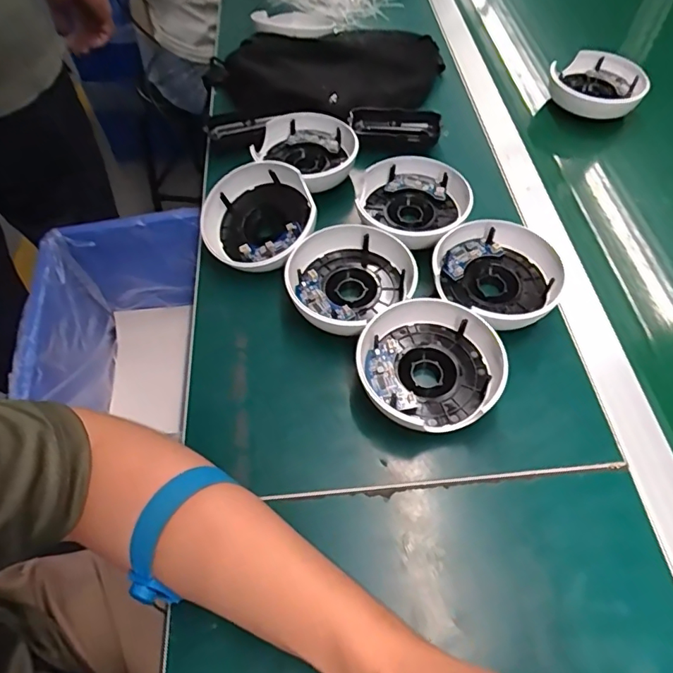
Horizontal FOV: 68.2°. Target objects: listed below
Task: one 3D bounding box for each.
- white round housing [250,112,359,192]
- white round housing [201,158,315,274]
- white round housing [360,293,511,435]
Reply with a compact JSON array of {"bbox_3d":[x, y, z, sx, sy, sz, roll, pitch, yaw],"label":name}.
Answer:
[{"bbox_3d":[-0.035,-0.219,0.584,0.122,0.030,0.122,-1,55,2],"label":"white round housing"},{"bbox_3d":[-0.080,-0.118,0.506,0.112,0.057,0.115,-1,55,2],"label":"white round housing"},{"bbox_3d":[0.080,0.027,0.424,0.115,0.045,0.113,-1,55,2],"label":"white round housing"}]

